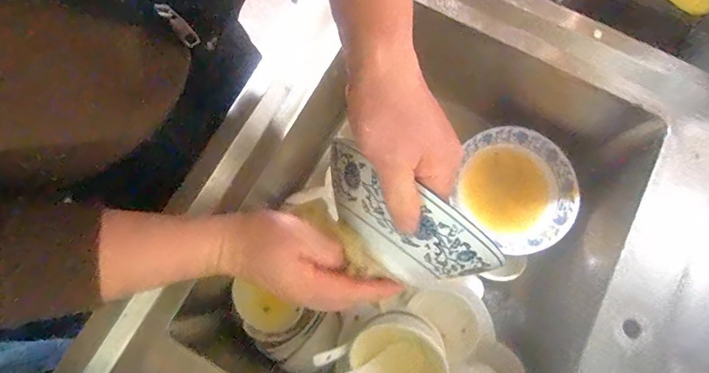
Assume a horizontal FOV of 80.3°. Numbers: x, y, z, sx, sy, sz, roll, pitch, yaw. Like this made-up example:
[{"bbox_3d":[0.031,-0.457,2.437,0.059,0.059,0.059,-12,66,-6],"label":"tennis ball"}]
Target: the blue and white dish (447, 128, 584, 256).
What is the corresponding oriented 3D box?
[{"bbox_3d":[0.258,0.001,0.676,0.179,0.029,0.195,0,75,1],"label":"blue and white dish"}]

